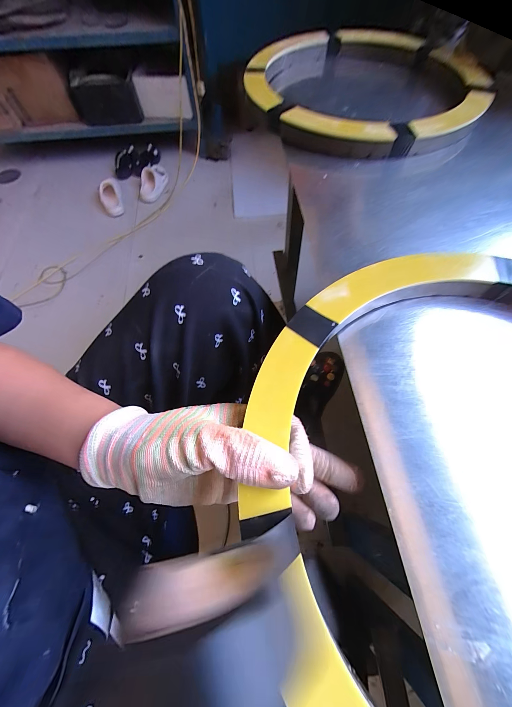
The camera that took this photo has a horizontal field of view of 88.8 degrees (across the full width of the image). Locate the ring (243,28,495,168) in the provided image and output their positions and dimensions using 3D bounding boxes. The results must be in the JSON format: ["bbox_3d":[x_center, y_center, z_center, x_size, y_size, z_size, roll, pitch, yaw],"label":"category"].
[{"bbox_3d":[0.156,-0.397,0.390,0.328,0.038,0.322,0,64,0],"label":"ring"}]

